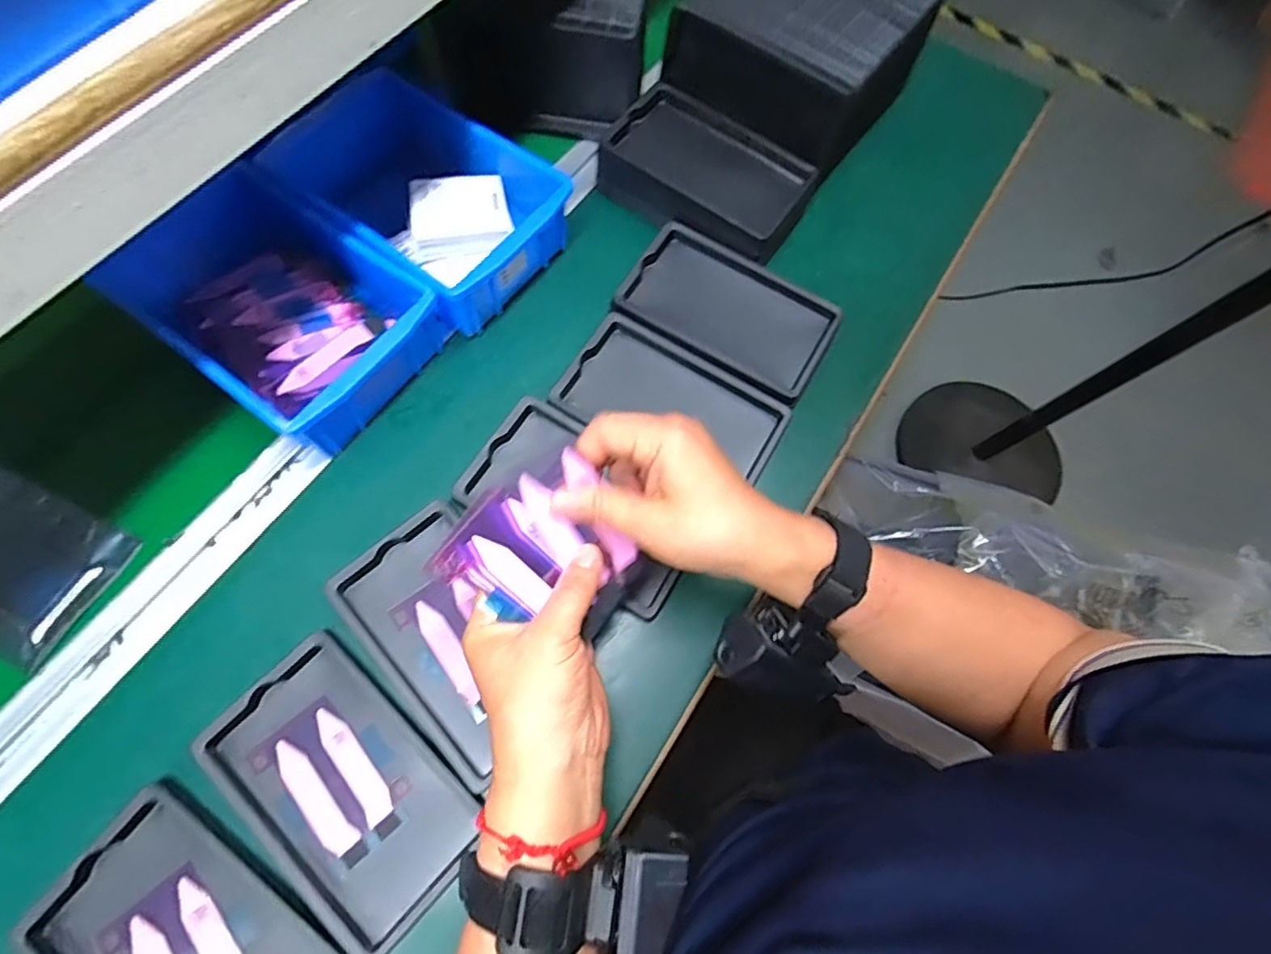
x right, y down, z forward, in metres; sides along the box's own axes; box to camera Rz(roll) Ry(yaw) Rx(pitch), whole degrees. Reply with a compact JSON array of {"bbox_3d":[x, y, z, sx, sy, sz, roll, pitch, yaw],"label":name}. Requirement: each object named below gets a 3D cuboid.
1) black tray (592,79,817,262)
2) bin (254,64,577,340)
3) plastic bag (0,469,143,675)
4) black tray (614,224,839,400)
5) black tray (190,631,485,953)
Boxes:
[{"bbox_3d":[0.058,-0.251,0.492,0.162,0.033,0.099,36,71,10],"label":"black tray"},{"bbox_3d":[-0.153,-0.207,0.464,0.177,0.077,0.140,37,71,11],"label":"bin"},{"bbox_3d":[-0.413,0.049,0.384,0.149,0.025,0.090,25,69,6],"label":"plastic bag"},{"bbox_3d":[0.074,-0.132,0.471,0.157,0.021,0.098,31,70,8],"label":"black tray"},{"bbox_3d":[-0.169,0.177,0.343,0.158,0.014,0.095,41,72,12],"label":"black tray"}]

